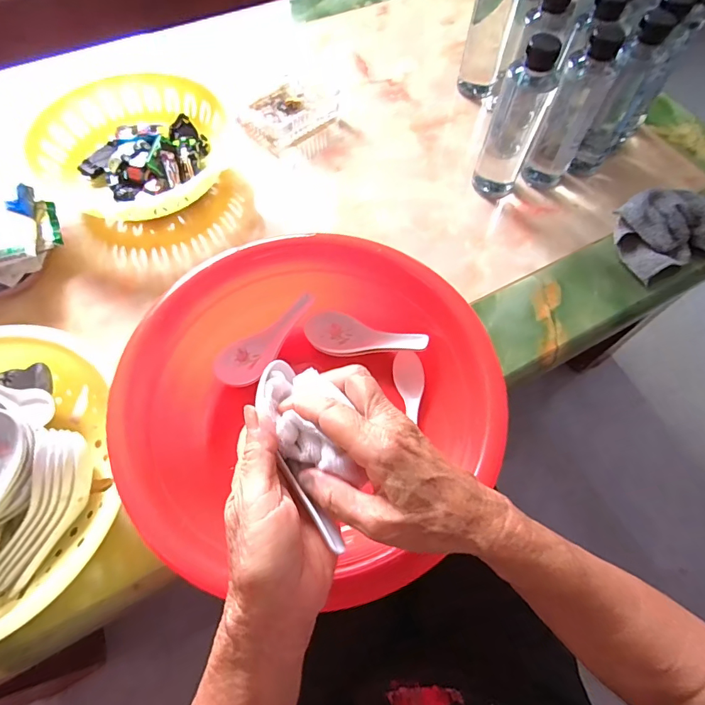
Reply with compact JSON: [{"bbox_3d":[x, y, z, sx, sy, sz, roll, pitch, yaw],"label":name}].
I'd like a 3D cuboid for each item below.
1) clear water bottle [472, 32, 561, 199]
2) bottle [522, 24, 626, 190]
[{"bbox_3d":[0.176,-0.243,0.489,0.053,0.172,0.059,19,64,8],"label":"clear water bottle"},{"bbox_3d":[0.251,-0.272,0.509,0.049,0.171,0.047,28,65,13],"label":"bottle"}]

